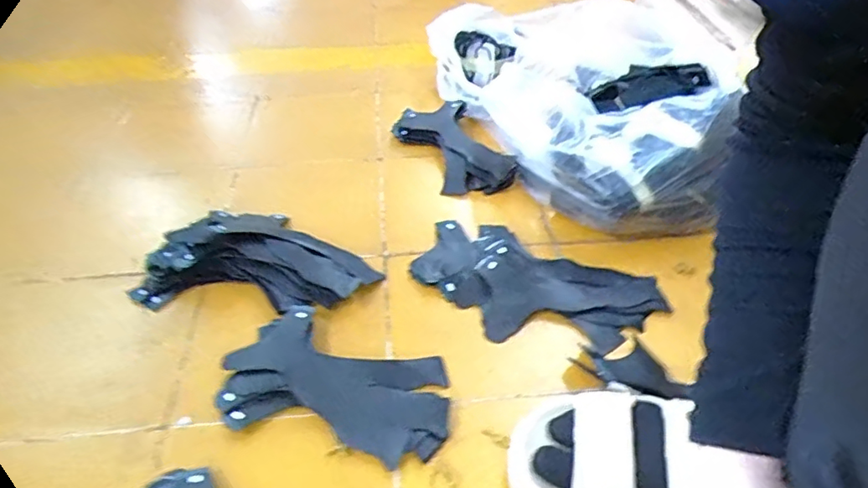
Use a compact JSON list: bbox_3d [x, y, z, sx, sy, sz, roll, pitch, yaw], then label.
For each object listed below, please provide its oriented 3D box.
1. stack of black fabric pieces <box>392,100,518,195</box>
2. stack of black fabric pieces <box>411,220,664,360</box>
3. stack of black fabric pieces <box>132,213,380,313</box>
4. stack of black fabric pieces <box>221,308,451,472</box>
[{"bbox_3d":[0.026,-0.135,0.795,0.111,0.036,0.198,-19,45,-18],"label":"stack of black fabric pieces"},{"bbox_3d":[0.104,0.044,0.605,0.255,0.027,0.132,15,45,17],"label":"stack of black fabric pieces"},{"bbox_3d":[-0.193,0.005,0.635,0.260,0.051,0.147,3,42,5],"label":"stack of black fabric pieces"},{"bbox_3d":[-0.089,0.127,0.520,0.210,0.020,0.122,14,45,16],"label":"stack of black fabric pieces"}]

